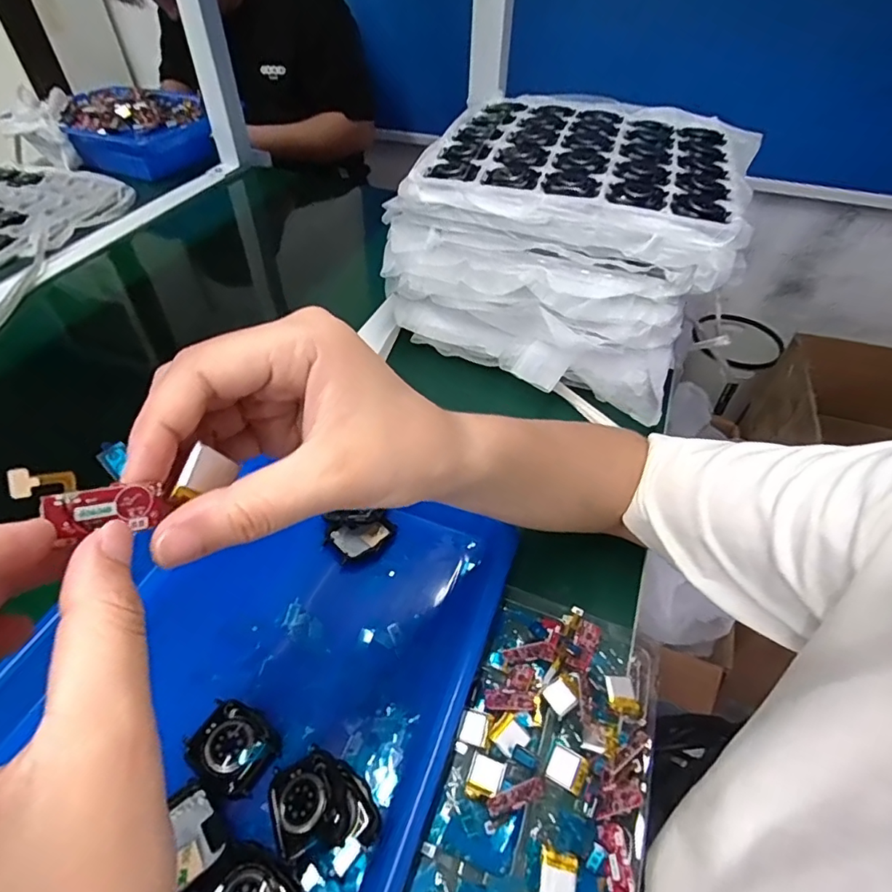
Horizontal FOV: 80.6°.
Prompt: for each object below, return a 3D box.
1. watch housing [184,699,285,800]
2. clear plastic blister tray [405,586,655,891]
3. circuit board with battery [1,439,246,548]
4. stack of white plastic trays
[{"bbox_3d":[-0.116,0.162,0.286,0.045,0.011,0.037,23,51,19],"label":"watch housing"},{"bbox_3d":[0.045,0.206,0.275,0.105,0.023,0.260,16,49,14],"label":"clear plastic blister tray"},{"bbox_3d":[-0.088,0.012,0.152,0.004,0.024,0.059,-2,-1,34],"label":"circuit board with battery"},{"bbox_3d":[0.125,-0.209,0.524,0.291,0.154,0.285,23,51,19],"label":"stack of white plastic trays"}]

